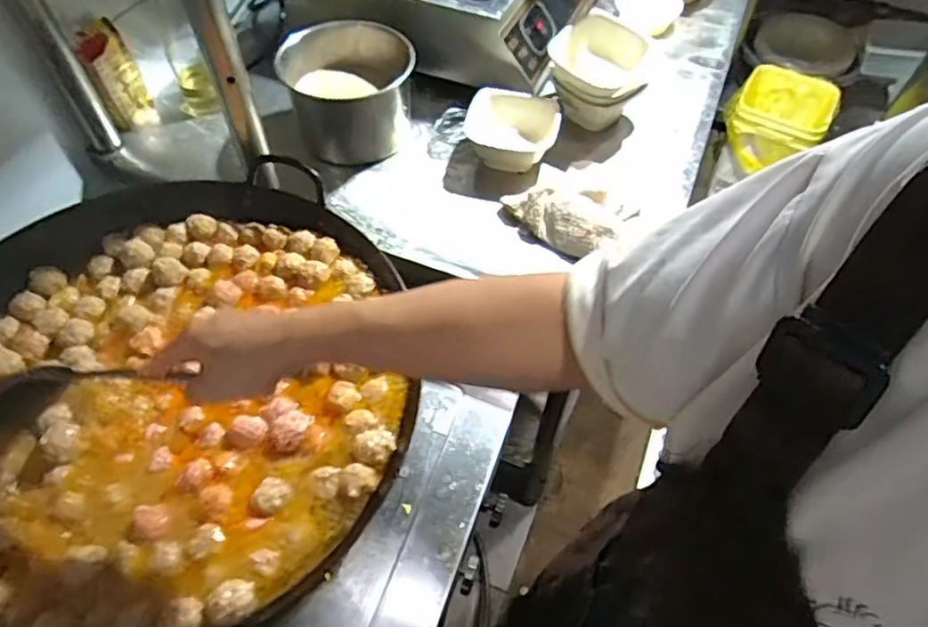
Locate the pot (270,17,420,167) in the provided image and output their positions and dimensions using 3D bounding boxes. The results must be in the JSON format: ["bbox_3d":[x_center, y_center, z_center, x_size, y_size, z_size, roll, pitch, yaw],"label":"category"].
[{"bbox_3d":[-0.152,-0.300,0.823,0.167,0.134,0.145,-20,58,-15],"label":"pot"}]

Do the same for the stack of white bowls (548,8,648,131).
[{"bbox_3d":[0.180,-0.327,0.847,0.129,0.115,0.118,14,56,8],"label":"stack of white bowls"}]

